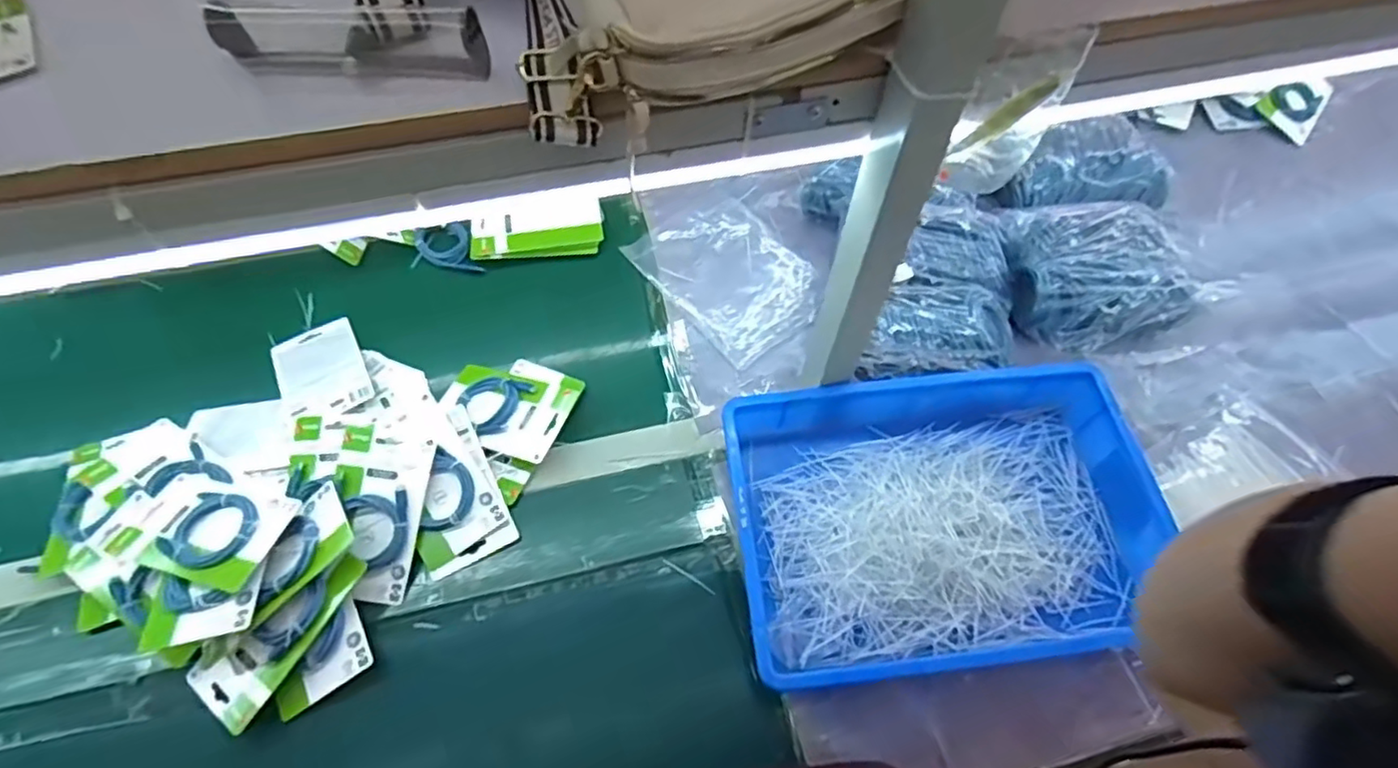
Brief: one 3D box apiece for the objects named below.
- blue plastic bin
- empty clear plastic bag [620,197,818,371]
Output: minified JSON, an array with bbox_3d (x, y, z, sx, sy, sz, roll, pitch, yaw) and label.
[{"bbox_3d":[0.252,0.140,0.688,0.424,0.094,0.288,-6,59,-4],"label":"blue plastic bin"},{"bbox_3d":[0.048,-0.158,0.912,0.190,0.012,0.246,-36,65,-19],"label":"empty clear plastic bag"}]

